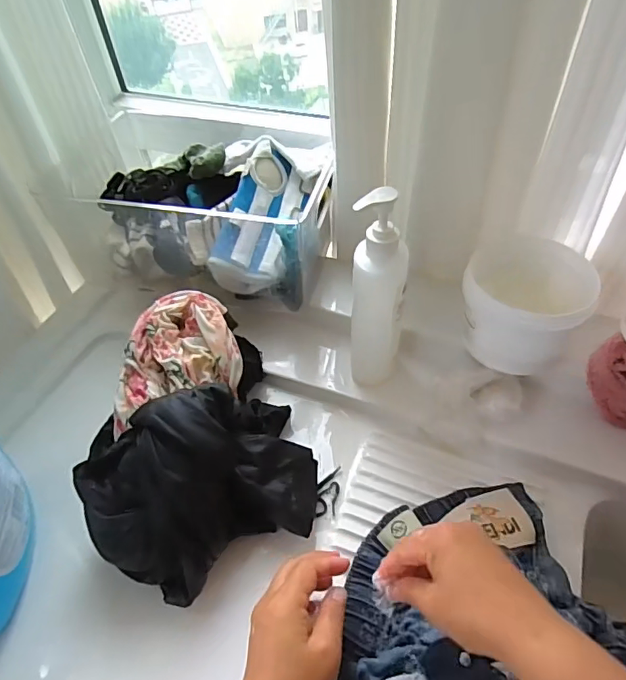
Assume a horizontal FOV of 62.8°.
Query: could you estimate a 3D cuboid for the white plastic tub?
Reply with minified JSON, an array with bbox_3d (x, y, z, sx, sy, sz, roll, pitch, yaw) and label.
[{"bbox_3d":[0.231,-0.039,0.566,0.121,0.088,0.119,-2,49,3],"label":"white plastic tub"}]

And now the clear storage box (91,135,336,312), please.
[{"bbox_3d":[-0.127,-0.170,0.670,0.297,0.108,0.190,11,51,14],"label":"clear storage box"}]

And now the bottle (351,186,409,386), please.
[{"bbox_3d":[0.068,-0.042,0.529,0.057,0.227,0.056,1,50,6],"label":"bottle"}]

